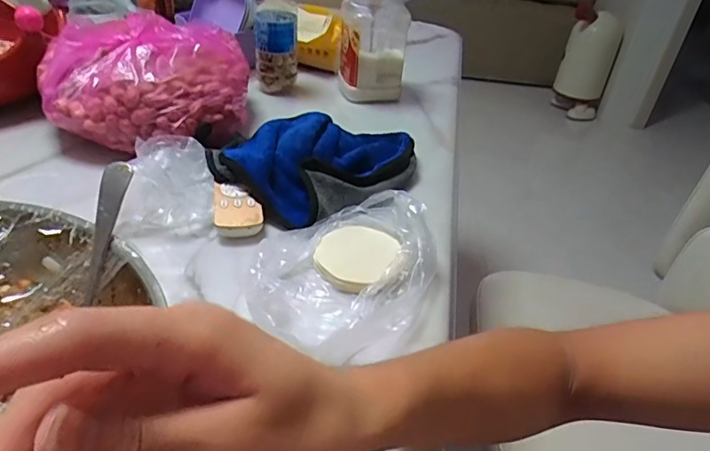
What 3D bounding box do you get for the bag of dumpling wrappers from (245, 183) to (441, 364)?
[{"bbox_3d":[-0.006,0.034,0.423,0.141,0.052,0.172,9,38,5],"label":"bag of dumpling wrappers"}]

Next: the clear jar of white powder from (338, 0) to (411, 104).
[{"bbox_3d":[0.029,-0.271,0.732,0.093,0.157,0.079,3,38,-3],"label":"clear jar of white powder"}]

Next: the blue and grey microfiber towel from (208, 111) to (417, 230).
[{"bbox_3d":[-0.039,-0.081,0.564,0.166,0.041,0.215,30,44,28],"label":"blue and grey microfiber towel"}]

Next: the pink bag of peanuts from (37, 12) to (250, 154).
[{"bbox_3d":[-0.249,-0.177,0.607,0.227,0.117,0.193,1,38,-6],"label":"pink bag of peanuts"}]

